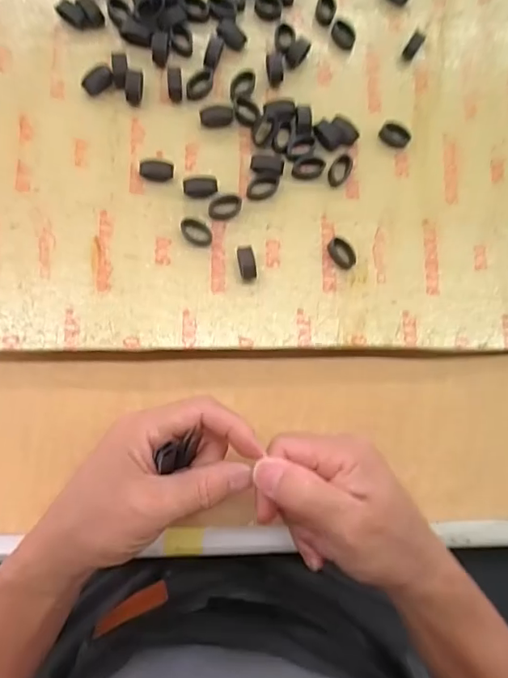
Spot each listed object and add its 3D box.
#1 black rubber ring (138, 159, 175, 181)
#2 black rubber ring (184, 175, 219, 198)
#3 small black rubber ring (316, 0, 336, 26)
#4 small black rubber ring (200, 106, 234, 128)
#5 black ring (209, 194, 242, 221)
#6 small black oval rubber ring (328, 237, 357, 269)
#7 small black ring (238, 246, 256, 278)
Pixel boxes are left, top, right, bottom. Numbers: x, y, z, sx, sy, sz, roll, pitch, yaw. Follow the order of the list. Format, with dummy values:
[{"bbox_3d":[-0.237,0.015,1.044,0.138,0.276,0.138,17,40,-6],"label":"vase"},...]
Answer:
[{"bbox_3d":[-0.064,-0.110,0.334,0.022,0.007,0.012,8,81,-4],"label":"black rubber ring"},{"bbox_3d":[-0.035,-0.100,0.334,0.022,0.009,0.012,-2,82,-6],"label":"black rubber ring"},{"bbox_3d":[0.051,-0.234,0.364,0.014,0.008,0.020,15,83,-4],"label":"small black rubber ring"},{"bbox_3d":[-0.025,-0.149,0.342,0.021,0.009,0.010,-5,83,-6],"label":"small black rubber ring"},{"bbox_3d":[-0.019,-0.087,0.334,0.022,0.008,0.014,-25,85,-8],"label":"black ring"},{"bbox_3d":[0.059,-0.057,0.340,0.015,0.006,0.023,-35,87,-9],"label":"small black oval rubber ring"},{"bbox_3d":[-0.004,-0.049,0.329,0.010,0.010,0.021,-8,83,-6],"label":"small black ring"}]

